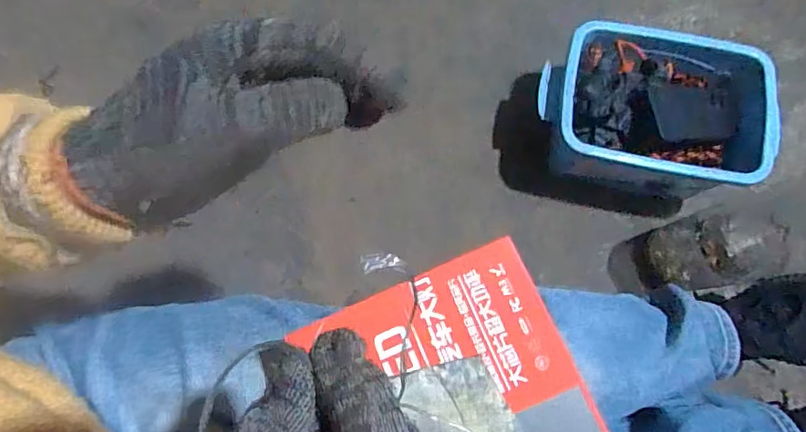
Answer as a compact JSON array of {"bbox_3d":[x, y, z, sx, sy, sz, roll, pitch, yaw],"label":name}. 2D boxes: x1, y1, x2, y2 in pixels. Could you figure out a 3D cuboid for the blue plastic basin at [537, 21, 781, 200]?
[{"bbox_3d":[0.334,-0.133,0.745,0.293,0.150,0.201,11,76,4],"label":"blue plastic basin"}]

